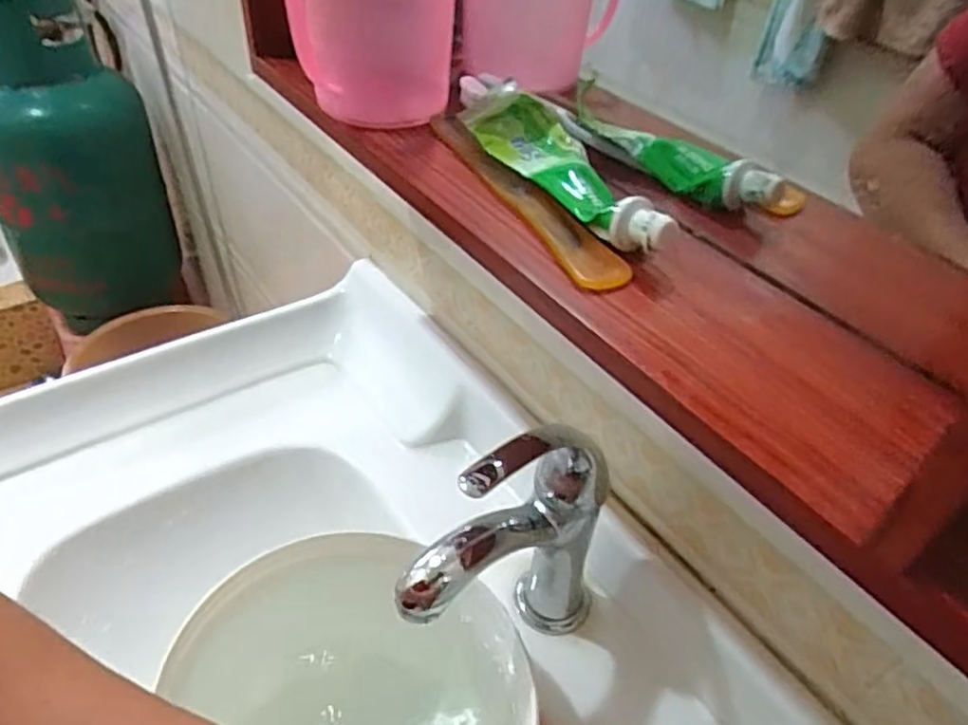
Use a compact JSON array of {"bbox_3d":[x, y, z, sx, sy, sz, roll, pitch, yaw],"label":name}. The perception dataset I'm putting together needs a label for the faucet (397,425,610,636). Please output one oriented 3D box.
[{"bbox_3d":[0.019,0.126,0.419,0.057,0.216,0.148,33,49,29],"label":"faucet"}]

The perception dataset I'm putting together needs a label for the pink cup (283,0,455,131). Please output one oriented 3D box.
[{"bbox_3d":[-0.063,-0.205,0.410,0.087,0.097,0.100,1,41,-4],"label":"pink cup"}]

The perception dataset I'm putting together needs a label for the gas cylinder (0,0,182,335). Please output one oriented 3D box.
[{"bbox_3d":[-0.786,-0.377,1.286,0.298,0.592,0.263,-16,45,-22],"label":"gas cylinder"}]

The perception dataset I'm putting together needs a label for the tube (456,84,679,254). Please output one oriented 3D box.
[{"bbox_3d":[0.047,-0.107,0.357,0.044,0.031,0.154,-18,46,-24],"label":"tube"}]

